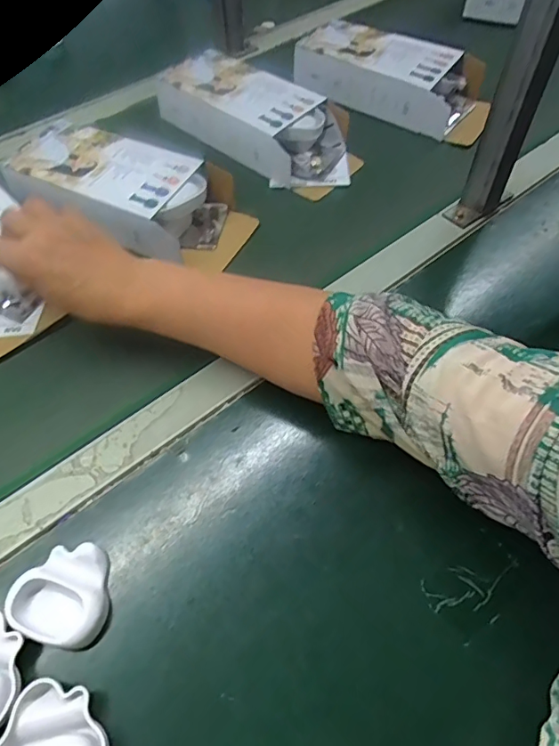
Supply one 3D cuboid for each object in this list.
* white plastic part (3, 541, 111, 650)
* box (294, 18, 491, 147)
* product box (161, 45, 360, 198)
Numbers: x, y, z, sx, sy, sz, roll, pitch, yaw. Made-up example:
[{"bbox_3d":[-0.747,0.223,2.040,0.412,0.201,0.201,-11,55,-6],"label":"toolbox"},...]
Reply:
[{"bbox_3d":[-0.139,0.141,0.323,0.060,0.011,0.060,16,55,10],"label":"white plastic part"},{"bbox_3d":[0.139,-0.360,0.603,0.239,0.065,0.097,28,62,12],"label":"box"},{"bbox_3d":[-0.020,-0.292,0.572,0.236,0.054,0.094,35,61,22],"label":"product box"}]

